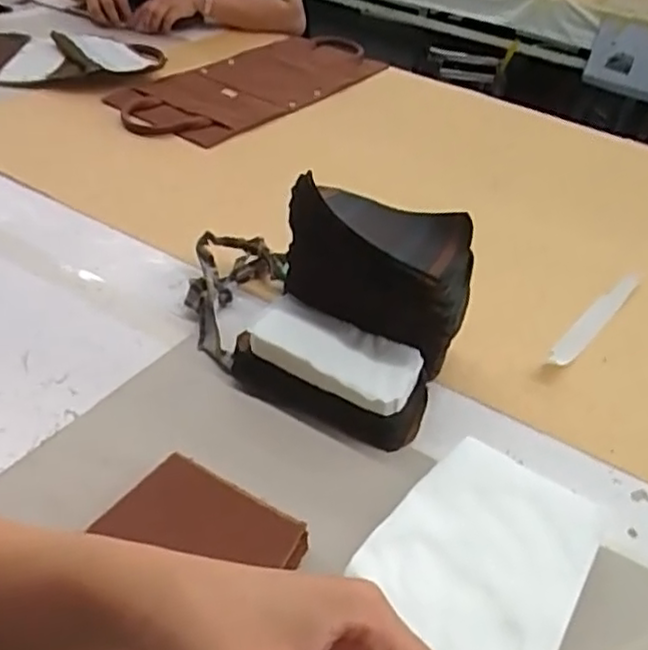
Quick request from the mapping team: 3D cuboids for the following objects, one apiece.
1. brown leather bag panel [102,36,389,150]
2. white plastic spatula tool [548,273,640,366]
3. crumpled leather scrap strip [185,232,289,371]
[{"bbox_3d":[-0.122,-0.432,1.211,0.239,0.016,0.539,29,44,24],"label":"brown leather bag panel"},{"bbox_3d":[0.305,-0.010,0.768,0.025,0.004,0.213,32,46,27],"label":"white plastic spatula tool"},{"bbox_3d":[-0.098,-0.029,0.713,0.098,0.034,0.184,7,40,-1],"label":"crumpled leather scrap strip"}]

